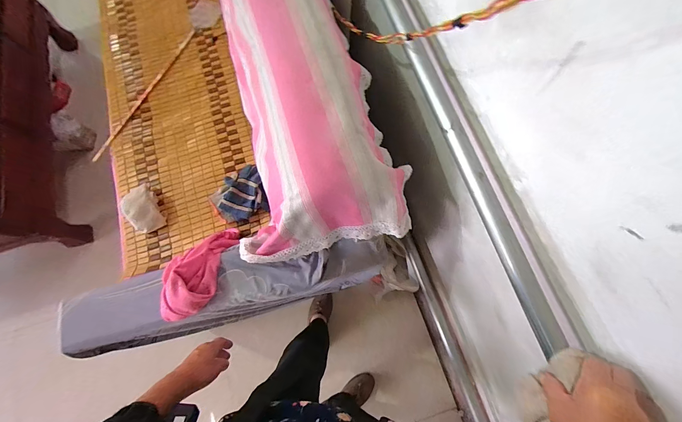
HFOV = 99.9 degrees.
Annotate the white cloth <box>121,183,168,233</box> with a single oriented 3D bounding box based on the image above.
[{"bbox_3d":[-0.593,-0.006,0.855,0.104,0.072,0.145,-42,77,-10],"label":"white cloth"}]

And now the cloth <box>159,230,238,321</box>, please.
[{"bbox_3d":[-0.314,0.118,0.678,0.105,0.099,0.270,11,41,4],"label":"cloth"}]

